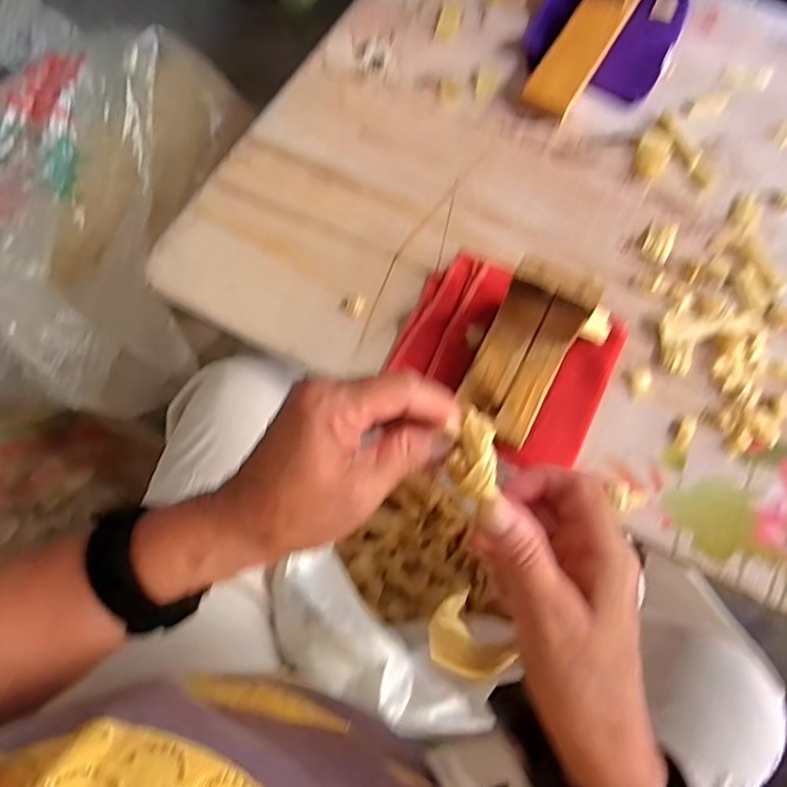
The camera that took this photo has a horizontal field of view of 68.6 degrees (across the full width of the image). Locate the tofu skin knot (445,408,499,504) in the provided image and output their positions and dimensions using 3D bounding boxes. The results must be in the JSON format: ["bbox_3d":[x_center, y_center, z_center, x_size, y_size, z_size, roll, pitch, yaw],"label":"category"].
[{"bbox_3d":[0.038,0.030,0.275,0.021,0.014,0.040,-1,68,0],"label":"tofu skin knot"}]

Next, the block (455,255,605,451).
[{"bbox_3d":[0.091,-0.027,0.413,0.060,0.083,0.104,28,71,11],"label":"block"}]

